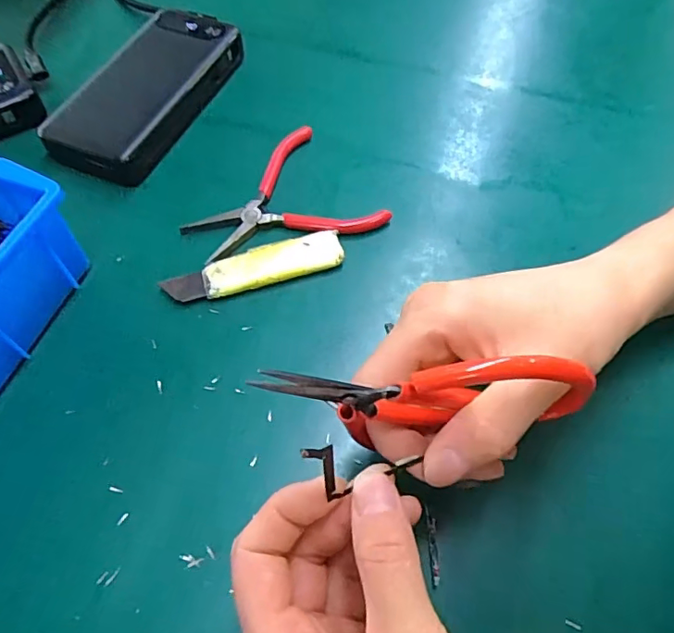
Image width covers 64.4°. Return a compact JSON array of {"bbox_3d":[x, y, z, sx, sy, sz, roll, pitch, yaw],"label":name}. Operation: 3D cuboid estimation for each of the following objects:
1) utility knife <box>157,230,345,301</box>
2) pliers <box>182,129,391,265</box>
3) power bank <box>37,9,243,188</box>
[{"bbox_3d":[-0.047,-0.028,0.315,0.103,0.009,0.024,-15,61,-9],"label":"utility knife"},{"bbox_3d":[-0.040,-0.080,0.347,0.121,0.007,0.093,-16,61,-9],"label":"pliers"},{"bbox_3d":[-0.131,-0.159,0.377,0.071,0.024,0.149,22,62,12],"label":"power bank"}]

